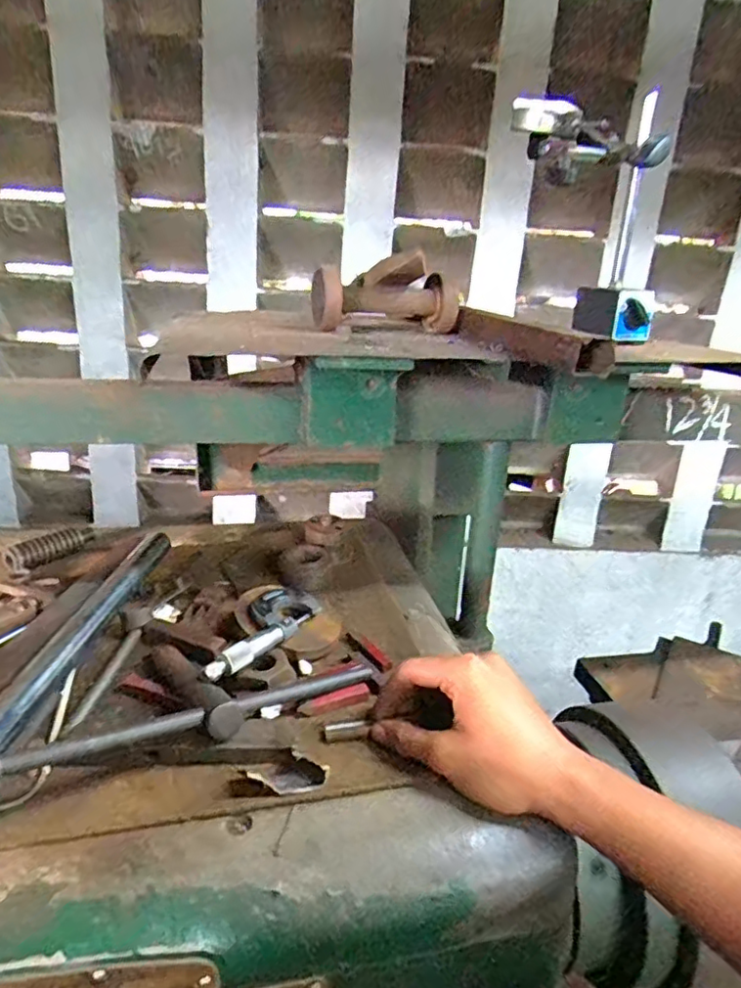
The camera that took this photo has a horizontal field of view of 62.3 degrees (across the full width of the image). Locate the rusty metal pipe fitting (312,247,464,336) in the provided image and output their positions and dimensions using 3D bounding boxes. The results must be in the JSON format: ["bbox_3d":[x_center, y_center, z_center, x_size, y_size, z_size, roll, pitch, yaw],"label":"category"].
[{"bbox_3d":[0.019,-0.197,0.600,0.102,0.068,0.116,17,24,33],"label":"rusty metal pipe fitting"}]

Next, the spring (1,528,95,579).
[{"bbox_3d":[-0.332,0.054,0.640,0.031,0.023,0.098,12,21,21],"label":"spring"}]

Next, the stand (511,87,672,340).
[{"bbox_3d":[0.204,-0.253,0.577,0.159,0.197,0.070,-9,23,-31],"label":"stand"}]

